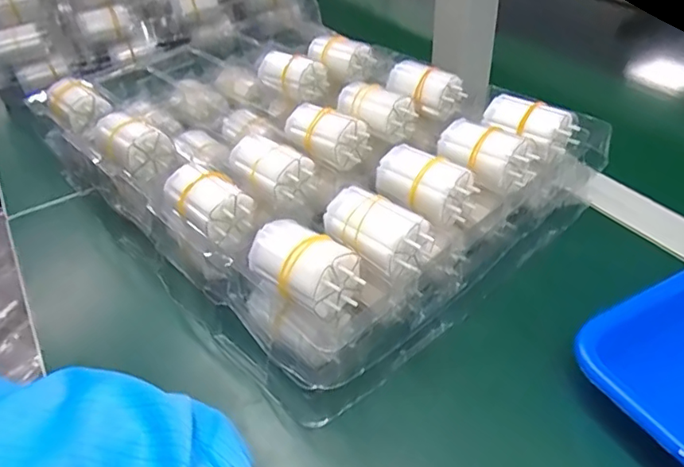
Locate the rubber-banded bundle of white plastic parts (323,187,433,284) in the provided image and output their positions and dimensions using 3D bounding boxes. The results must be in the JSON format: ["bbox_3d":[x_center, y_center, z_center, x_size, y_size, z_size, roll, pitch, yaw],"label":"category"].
[{"bbox_3d":[0.020,-0.001,0.328,0.039,0.030,0.061,-32,48,-29],"label":"rubber-banded bundle of white plastic parts"}]

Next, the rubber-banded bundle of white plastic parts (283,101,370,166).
[{"bbox_3d":[-0.015,-0.079,0.420,0.066,0.032,0.038,31,51,34],"label":"rubber-banded bundle of white plastic parts"}]

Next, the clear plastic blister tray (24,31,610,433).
[{"bbox_3d":[-0.049,-0.077,0.464,0.275,0.081,0.411,-33,48,-30],"label":"clear plastic blister tray"}]

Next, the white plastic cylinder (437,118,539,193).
[{"bbox_3d":[0.099,-0.056,0.381,0.062,0.027,0.039,27,49,31],"label":"white plastic cylinder"}]

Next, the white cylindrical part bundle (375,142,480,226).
[{"bbox_3d":[0.054,-0.032,0.363,0.038,0.033,0.064,-31,47,-28],"label":"white cylindrical part bundle"}]

